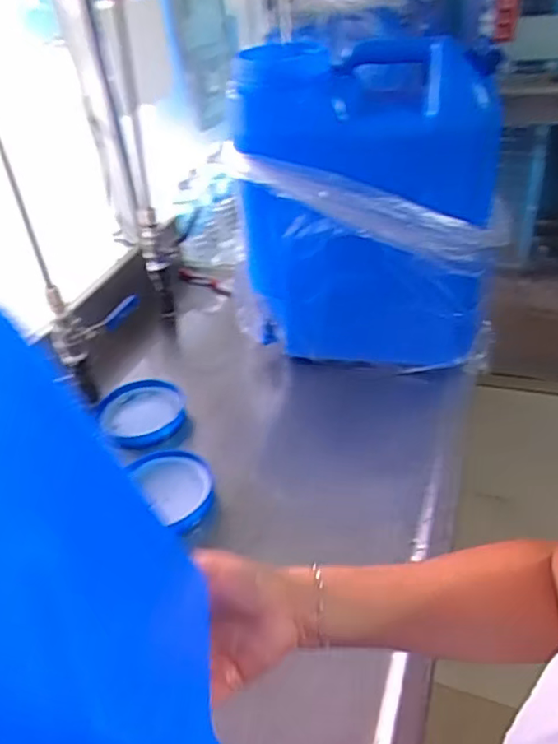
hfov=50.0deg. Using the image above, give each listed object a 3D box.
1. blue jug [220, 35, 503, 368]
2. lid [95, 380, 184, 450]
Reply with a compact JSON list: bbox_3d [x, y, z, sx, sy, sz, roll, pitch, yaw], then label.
[{"bbox_3d":[0.117,-0.212,0.804,0.306,0.397,0.186,1,38,10],"label":"blue jug"},{"bbox_3d":[-0.191,0.060,0.845,0.114,0.027,0.128,-27,41,-25],"label":"lid"}]

